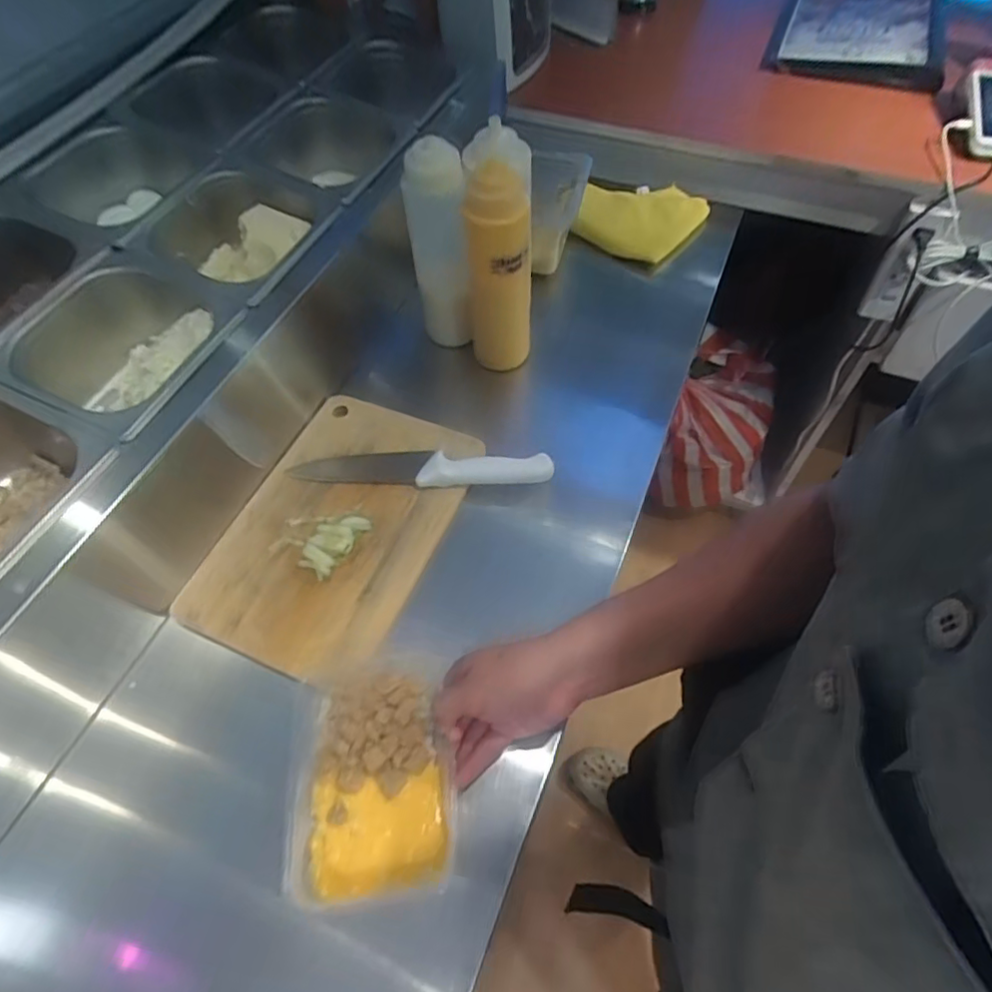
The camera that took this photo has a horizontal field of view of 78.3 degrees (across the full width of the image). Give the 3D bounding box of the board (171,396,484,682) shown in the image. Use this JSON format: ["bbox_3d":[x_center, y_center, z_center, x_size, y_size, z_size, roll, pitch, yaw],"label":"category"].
[{"bbox_3d":[-0.157,0.025,0.618,0.198,0.024,0.298,19,59,14],"label":"board"}]

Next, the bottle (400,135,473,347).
[{"bbox_3d":[-0.061,-0.260,0.672,0.058,0.226,0.058,-9,57,-4],"label":"bottle"}]

